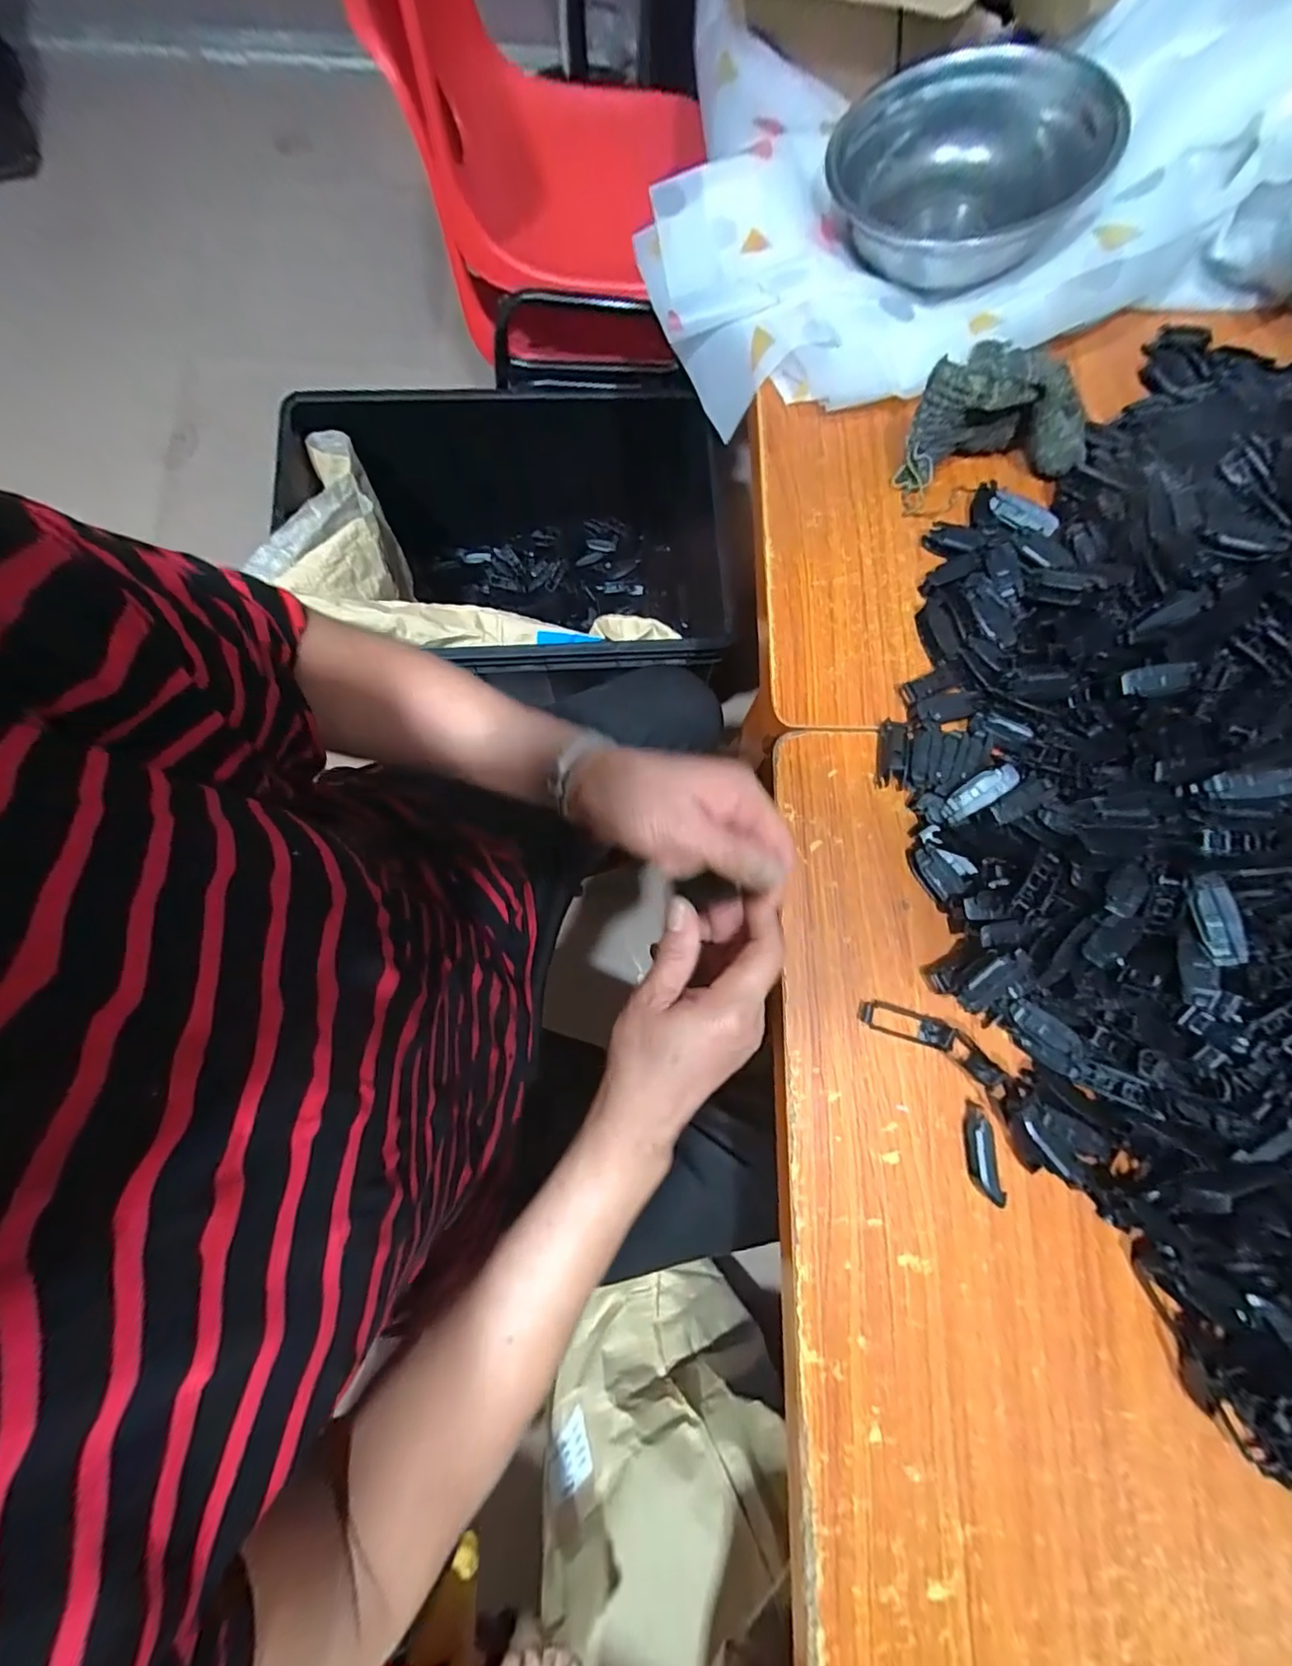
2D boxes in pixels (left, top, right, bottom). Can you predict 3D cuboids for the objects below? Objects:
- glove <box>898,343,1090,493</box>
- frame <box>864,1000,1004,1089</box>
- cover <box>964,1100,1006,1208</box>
[{"bbox_3d":[0.264,-0.305,0.406,0.143,0.073,0.054,-6,79,-2],"label":"glove"},{"bbox_3d":[0.185,0.132,0.357,0.096,0.006,0.024,26,80,4],"label":"frame"},{"bbox_3d":[0.206,0.197,0.342,0.013,0.016,0.054,-5,79,-2],"label":"cover"}]

